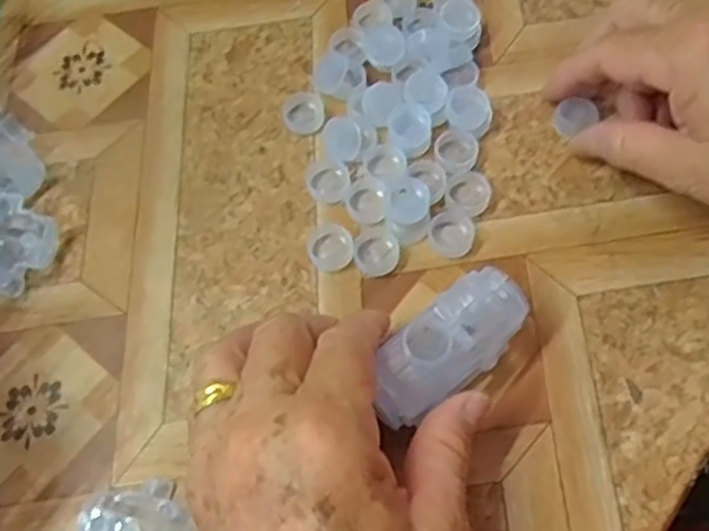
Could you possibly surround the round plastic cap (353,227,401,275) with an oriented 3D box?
[{"bbox_3d":[0.010,-0.008,0.323,0.020,0.005,0.023,-1,64,2],"label":"round plastic cap"}]

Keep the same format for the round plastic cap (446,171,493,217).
[{"bbox_3d":[0.053,-0.033,0.333,0.019,0.006,0.020,-1,64,2],"label":"round plastic cap"}]

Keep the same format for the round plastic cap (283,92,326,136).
[{"bbox_3d":[-0.025,-0.076,0.358,0.020,0.005,0.024,-2,64,2],"label":"round plastic cap"}]

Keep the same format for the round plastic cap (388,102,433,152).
[{"bbox_3d":[0.026,-0.066,0.346,0.020,0.010,0.021,-1,64,2],"label":"round plastic cap"}]

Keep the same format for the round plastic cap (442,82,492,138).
[{"bbox_3d":[0.055,-0.074,0.349,0.023,0.015,0.020,33,70,17],"label":"round plastic cap"}]

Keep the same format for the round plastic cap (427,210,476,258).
[{"bbox_3d":[0.044,-0.015,0.325,0.020,0.006,0.023,1,64,3],"label":"round plastic cap"}]

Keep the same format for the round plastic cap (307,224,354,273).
[{"bbox_3d":[-0.011,-0.009,0.325,0.020,0.006,0.022,-1,64,2],"label":"round plastic cap"}]

